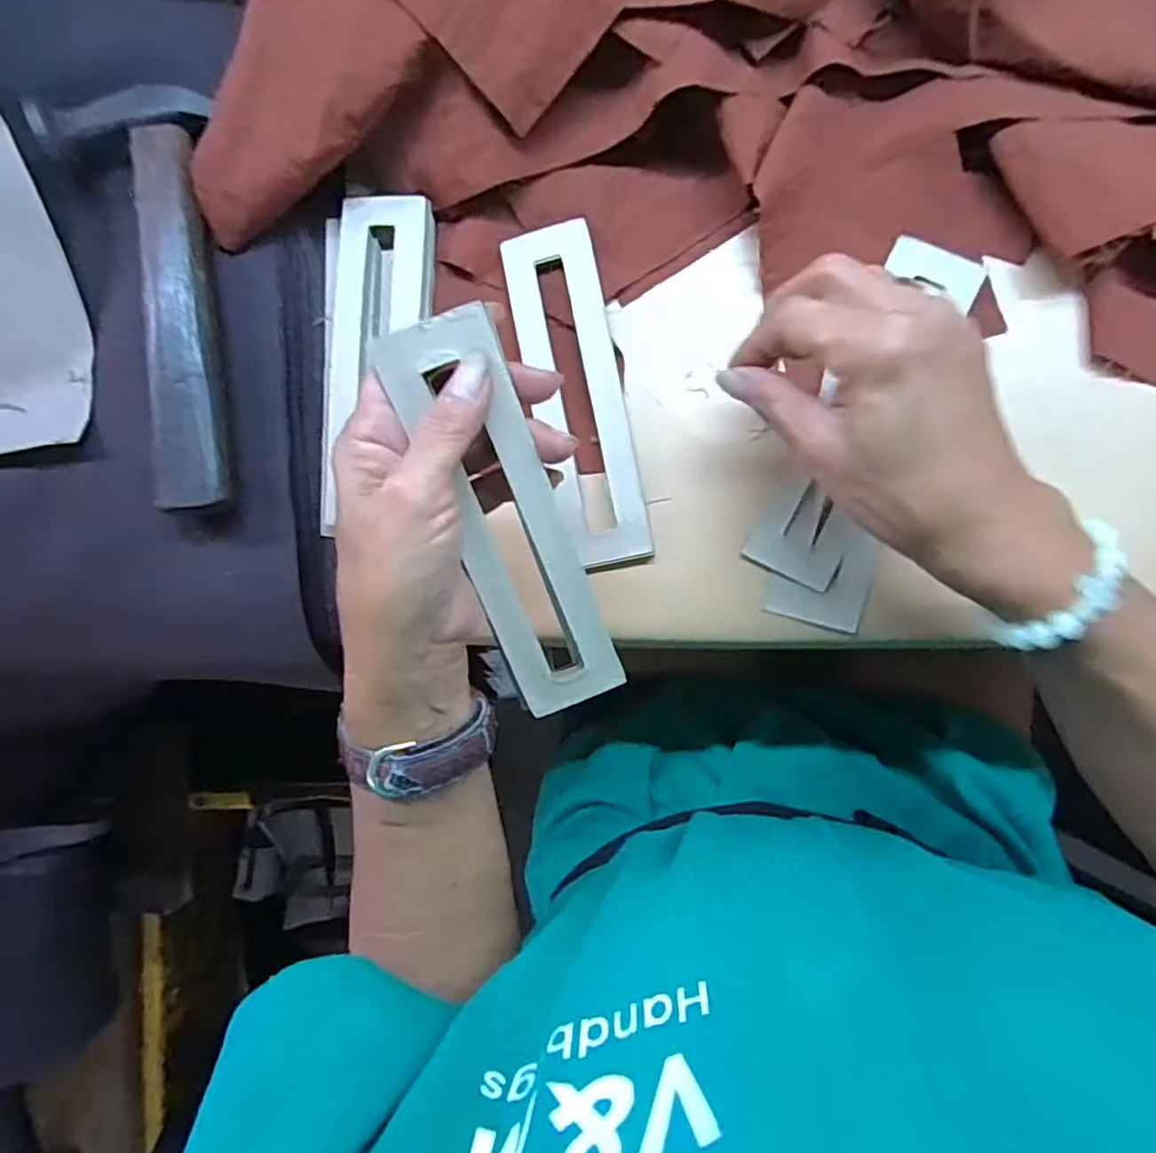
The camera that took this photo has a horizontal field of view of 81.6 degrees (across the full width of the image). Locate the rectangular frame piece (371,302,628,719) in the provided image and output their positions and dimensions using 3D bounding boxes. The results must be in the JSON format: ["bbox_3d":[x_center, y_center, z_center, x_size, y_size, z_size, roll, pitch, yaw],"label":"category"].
[{"bbox_3d":[-0.025,-0.017,0.252,0.042,0.005,0.156,-22,111,-2],"label":"rectangular frame piece"}]

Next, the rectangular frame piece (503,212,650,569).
[{"bbox_3d":[-0.001,-0.084,0.311,0.043,0.015,0.158,-11,87,7],"label":"rectangular frame piece"}]

